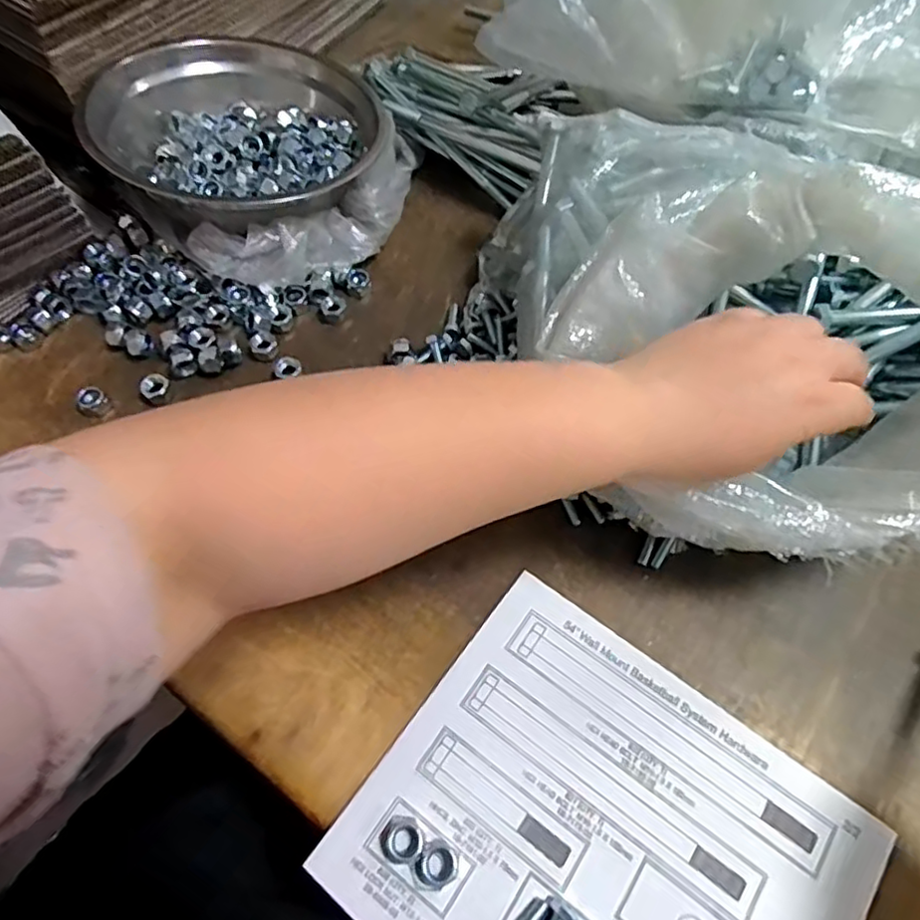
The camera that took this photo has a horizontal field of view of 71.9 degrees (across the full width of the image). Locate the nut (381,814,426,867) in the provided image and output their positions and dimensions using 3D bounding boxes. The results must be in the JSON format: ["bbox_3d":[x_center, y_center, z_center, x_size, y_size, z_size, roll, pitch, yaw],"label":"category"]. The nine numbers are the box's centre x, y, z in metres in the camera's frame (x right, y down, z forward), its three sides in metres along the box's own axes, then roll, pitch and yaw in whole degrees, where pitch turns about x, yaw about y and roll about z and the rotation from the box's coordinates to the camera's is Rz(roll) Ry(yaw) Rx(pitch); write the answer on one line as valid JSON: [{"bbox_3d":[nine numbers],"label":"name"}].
[{"bbox_3d":[-0.028,0.184,0.307,0.020,0.012,0.020,0,63,0],"label":"nut"}]

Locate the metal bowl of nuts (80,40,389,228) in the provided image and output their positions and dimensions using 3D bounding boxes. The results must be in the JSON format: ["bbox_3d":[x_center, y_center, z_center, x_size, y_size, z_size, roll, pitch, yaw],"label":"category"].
[{"bbox_3d":[-0.160,-0.237,0.475,0.170,0.068,0.150,27,66,13],"label":"metal bowl of nuts"}]

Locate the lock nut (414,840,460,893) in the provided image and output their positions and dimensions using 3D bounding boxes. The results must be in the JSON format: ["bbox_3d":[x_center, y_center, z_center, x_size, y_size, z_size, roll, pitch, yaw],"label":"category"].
[{"bbox_3d":[-0.011,0.195,0.303,0.019,0.008,0.022,32,67,15],"label":"lock nut"}]

